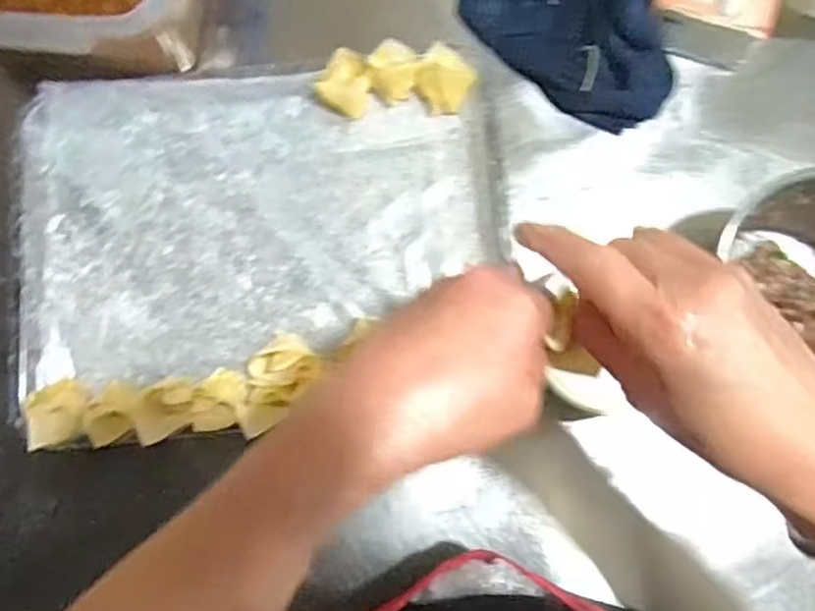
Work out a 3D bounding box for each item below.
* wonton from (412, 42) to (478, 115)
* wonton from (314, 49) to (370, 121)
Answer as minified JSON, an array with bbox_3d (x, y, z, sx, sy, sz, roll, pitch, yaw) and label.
[{"bbox_3d":[0.029,-0.176,0.528,0.042,0.024,0.040,35,84,7],"label":"wonton"},{"bbox_3d":[-0.047,-0.175,0.529,0.036,0.029,0.040,27,83,6],"label":"wonton"}]

